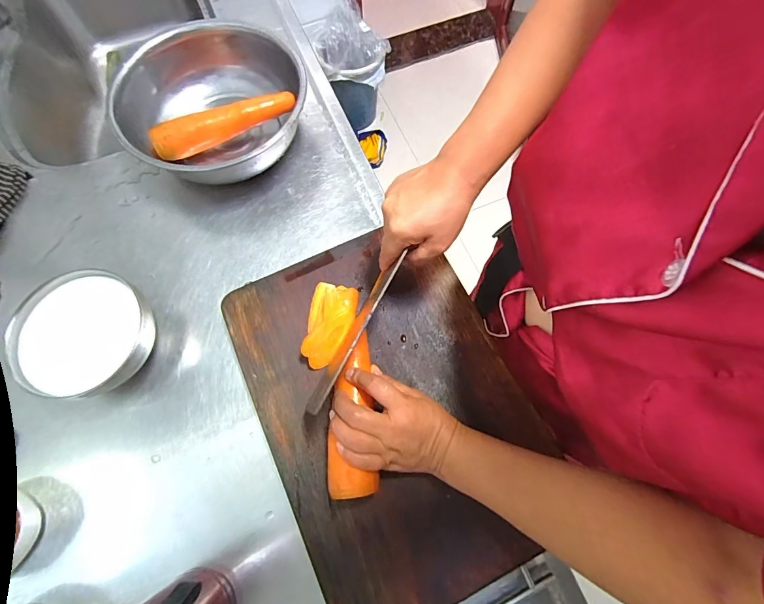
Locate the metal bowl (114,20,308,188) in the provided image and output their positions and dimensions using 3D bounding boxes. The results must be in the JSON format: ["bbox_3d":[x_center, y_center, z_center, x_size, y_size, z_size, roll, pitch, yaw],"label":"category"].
[{"bbox_3d":[-0.232,-0.265,0.535,0.245,0.087,0.248,0,71,0],"label":"metal bowl"}]

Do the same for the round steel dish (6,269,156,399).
[{"bbox_3d":[-0.333,0.032,0.441,0.121,0.063,0.136,-8,71,-2],"label":"round steel dish"}]

